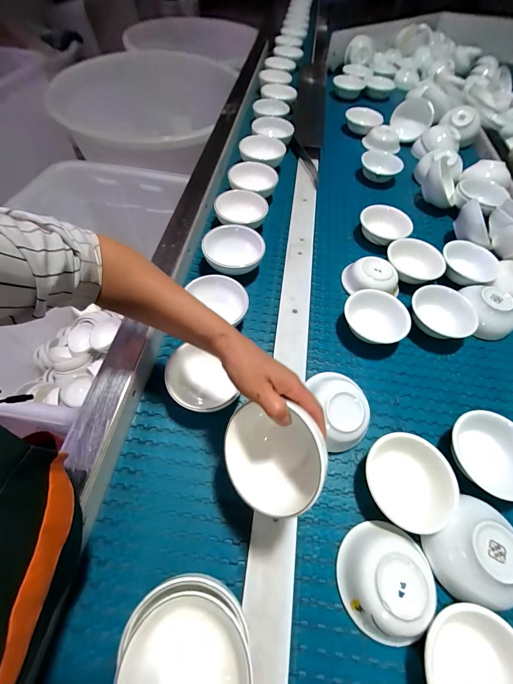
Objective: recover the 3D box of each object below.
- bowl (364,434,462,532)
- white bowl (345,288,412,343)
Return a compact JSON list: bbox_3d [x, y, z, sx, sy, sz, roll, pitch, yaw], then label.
[{"bbox_3d":[0.197,0.183,0.378,0.100,0.048,0.110,4,60,-6],"label":"bowl"},{"bbox_3d":[0.212,-0.040,0.510,0.092,0.041,0.109,-42,66,-2],"label":"white bowl"}]

